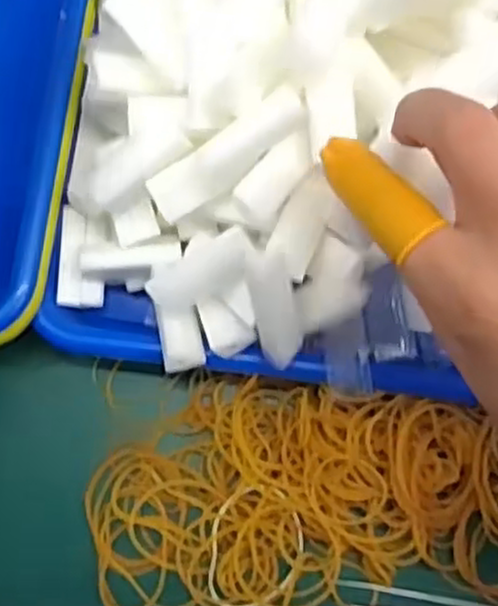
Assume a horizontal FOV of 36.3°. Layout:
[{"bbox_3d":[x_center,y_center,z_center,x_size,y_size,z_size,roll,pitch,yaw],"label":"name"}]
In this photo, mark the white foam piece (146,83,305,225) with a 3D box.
[{"bbox_3d":[-0.009,-0.058,0.301,0.071,0.011,0.017,-34,77,19],"label":"white foam piece"}]

